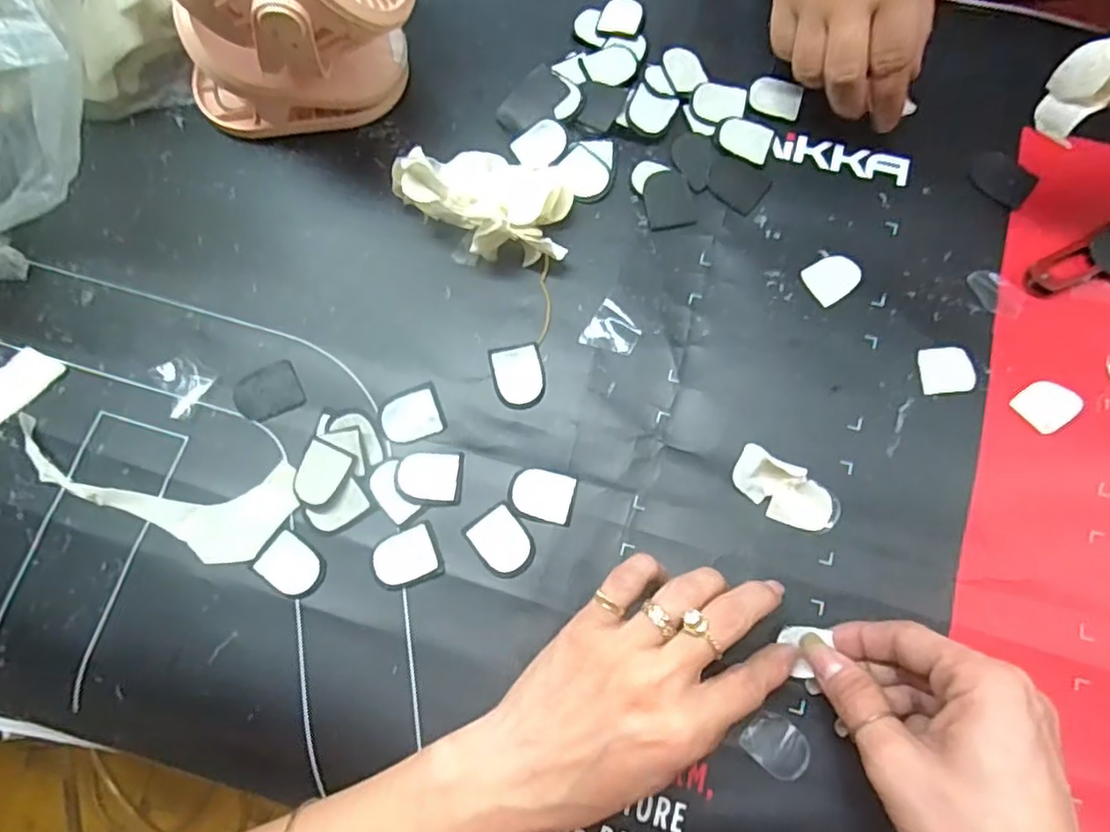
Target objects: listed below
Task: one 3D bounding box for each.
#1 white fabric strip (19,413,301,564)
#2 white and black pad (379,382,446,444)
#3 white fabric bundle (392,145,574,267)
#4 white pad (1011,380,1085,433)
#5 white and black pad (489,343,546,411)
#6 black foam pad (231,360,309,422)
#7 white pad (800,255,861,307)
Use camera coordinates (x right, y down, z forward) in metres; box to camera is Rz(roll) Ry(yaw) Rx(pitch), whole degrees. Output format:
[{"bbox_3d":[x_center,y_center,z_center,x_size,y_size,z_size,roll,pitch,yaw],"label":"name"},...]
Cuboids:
[{"bbox_3d":[-0.211,0.036,0.336,0.153,0.006,0.053,14,76,6],"label":"white fabric strip"},{"bbox_3d":[-0.077,0.000,0.346,0.032,0.004,0.027,-19,75,-3],"label":"white and black pad"},{"bbox_3d":[-0.039,-0.119,0.351,0.095,0.043,0.065,10,76,5],"label":"white fabric bundle"},{"bbox_3d":[0.254,-0.007,0.334,0.031,0.006,0.024,-38,77,-8],"label":"white pad"},{"bbox_3d":[-0.019,-0.021,0.345,0.028,0.004,0.035,-10,75,0],"label":"white and black pad"},{"bbox_3d":[-0.155,-0.013,0.349,0.034,0.004,0.027,-24,76,-4],"label":"black foam pad"},{"bbox_3d":[0.152,-0.076,0.354,0.028,0.004,0.024,-31,76,-6],"label":"white pad"}]

